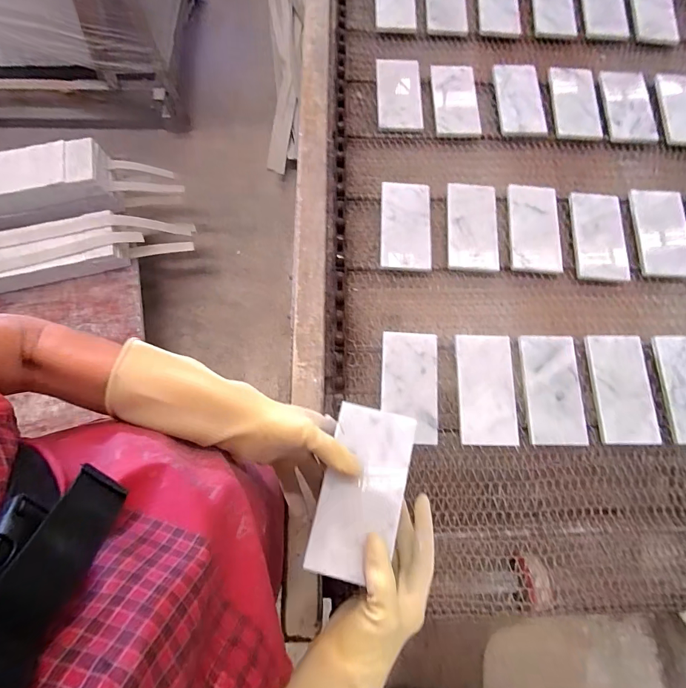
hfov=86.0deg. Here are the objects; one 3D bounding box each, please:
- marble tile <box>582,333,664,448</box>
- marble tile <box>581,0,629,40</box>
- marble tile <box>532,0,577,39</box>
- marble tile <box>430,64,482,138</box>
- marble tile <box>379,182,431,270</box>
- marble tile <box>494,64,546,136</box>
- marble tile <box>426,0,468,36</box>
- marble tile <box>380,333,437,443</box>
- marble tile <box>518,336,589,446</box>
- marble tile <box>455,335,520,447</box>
[{"bbox_3d":[0.402,0.064,0.528,0.078,0.013,0.154,-3,77,5],"label":"marble tile"},{"bbox_3d":[0.534,-0.691,0.753,0.081,0.014,0.165,8,73,1],"label":"marble tile"},{"bbox_3d":[0.428,-0.692,0.751,0.087,0.016,0.156,5,73,0],"label":"marble tile"},{"bbox_3d":[0.201,-0.444,0.665,0.082,0.011,0.152,0,74,-2],"label":"marble tile"},{"bbox_3d":[0.099,-0.190,0.583,0.078,0.010,0.154,1,72,4],"label":"marble tile"},{"bbox_3d":[0.323,-0.451,0.673,0.084,0.012,0.150,0,76,-6],"label":"marble tile"},{"bbox_3d":[0.208,-0.687,0.739,0.079,0.012,0.160,3,73,0],"label":"marble tile"},{"bbox_3d":[0.094,0.059,0.517,0.078,0.013,0.151,3,73,0],"label":"marble tile"},{"bbox_3d":[0.299,0.063,0.522,0.078,0.008,0.152,1,73,-1],"label":"marble tile"},{"bbox_3d":[0.204,0.063,0.517,0.083,0.013,0.151,2,73,-1],"label":"marble tile"}]

